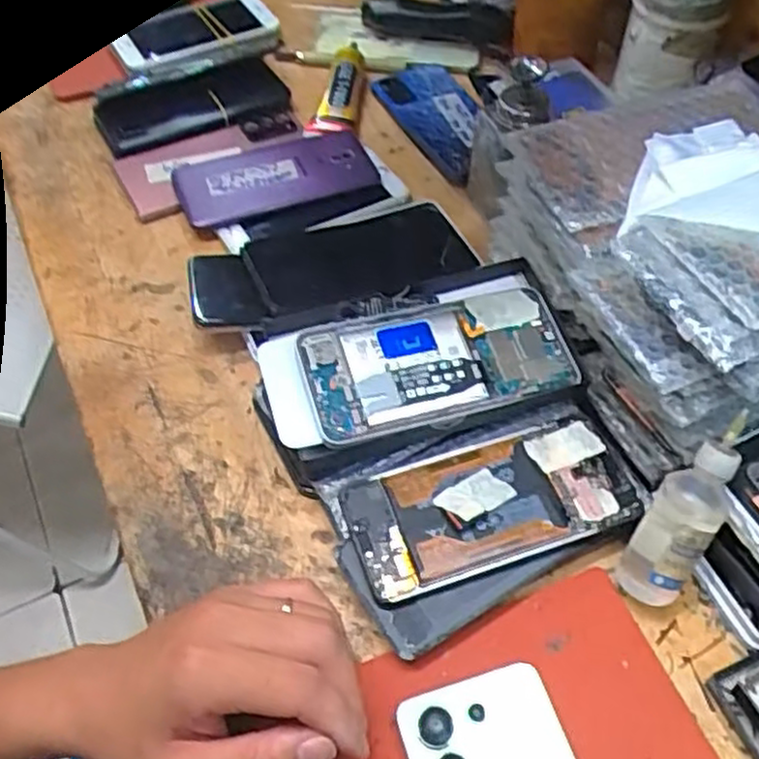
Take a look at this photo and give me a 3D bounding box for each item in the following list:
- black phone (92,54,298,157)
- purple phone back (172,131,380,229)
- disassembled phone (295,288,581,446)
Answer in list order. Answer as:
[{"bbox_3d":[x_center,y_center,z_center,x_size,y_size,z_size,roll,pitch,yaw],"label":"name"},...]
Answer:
[{"bbox_3d":[-0.152,-0.228,0.631,0.157,0.015,0.072,-20,56,-14],"label":"black phone"},{"bbox_3d":[-0.080,-0.159,0.602,0.155,0.013,0.080,-17,55,-12],"label":"purple phone back"},{"bbox_3d":[0.036,-0.010,0.456,0.161,0.009,0.075,-11,68,-10],"label":"disassembled phone"}]

